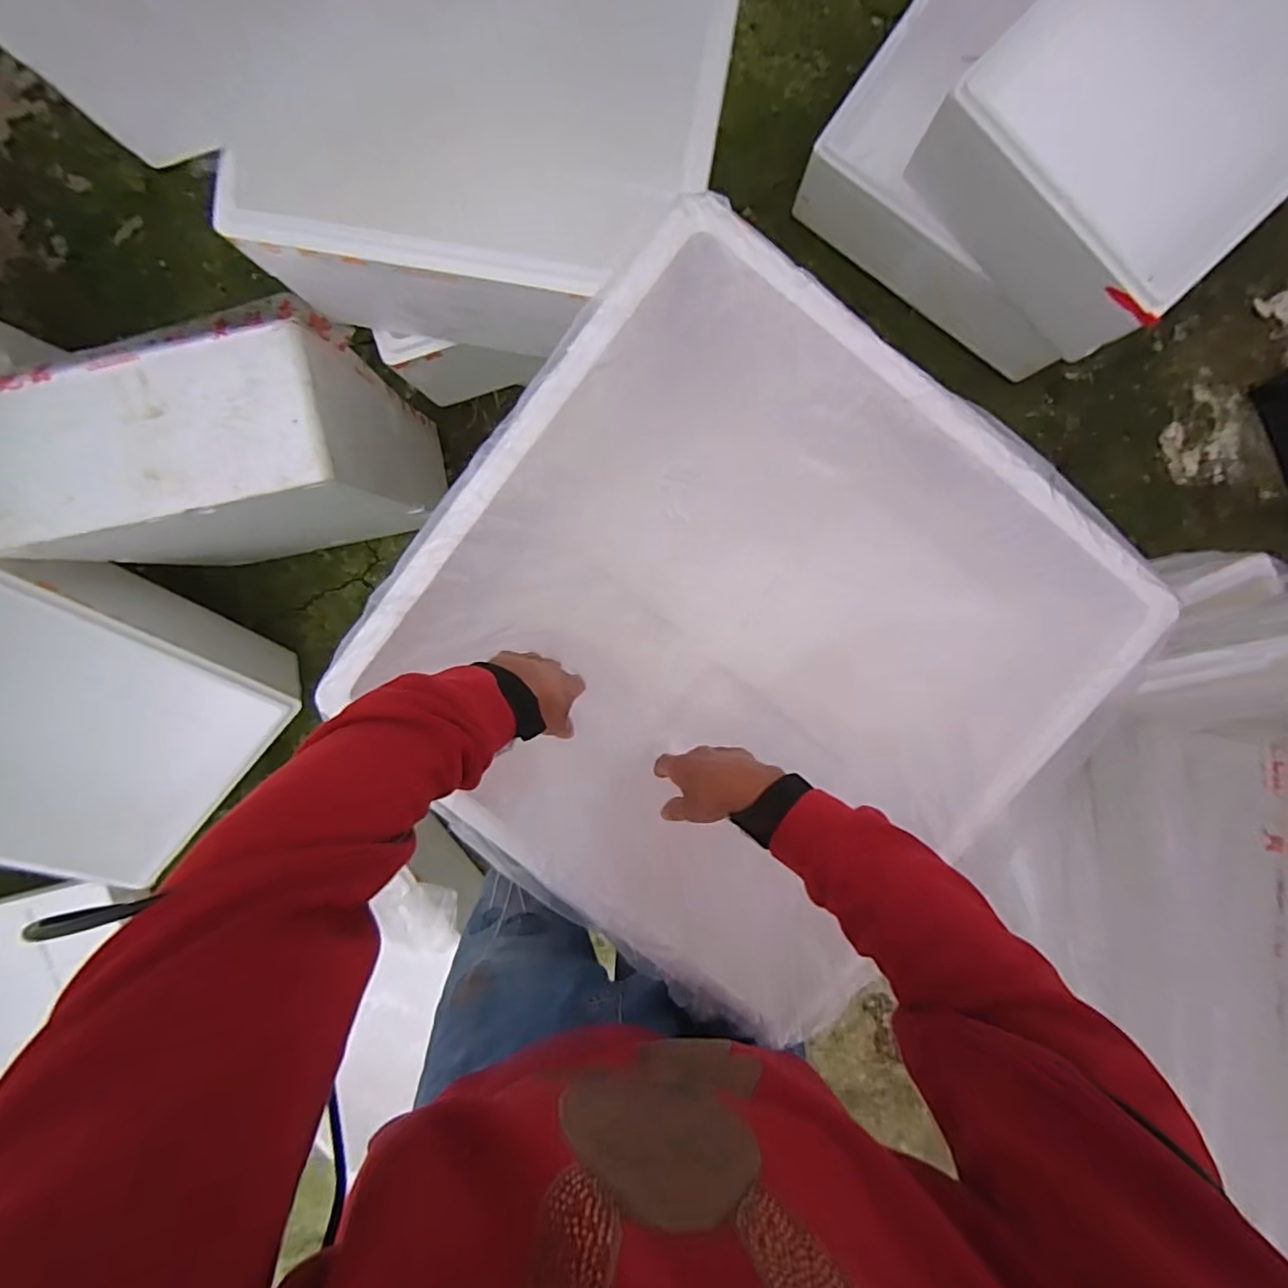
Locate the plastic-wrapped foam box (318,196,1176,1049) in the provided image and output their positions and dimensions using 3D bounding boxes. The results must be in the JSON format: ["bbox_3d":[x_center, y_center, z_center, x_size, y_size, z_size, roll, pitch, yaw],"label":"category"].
[{"bbox_3d":[0.068,-0.004,0.513,0.462,0.178,0.462,39,94,-2],"label":"plastic-wrapped foam box"}]

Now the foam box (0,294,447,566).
[{"bbox_3d":[-0.615,-0.275,0.905,0.473,0.427,0.213,-12,95,2],"label":"foam box"}]

